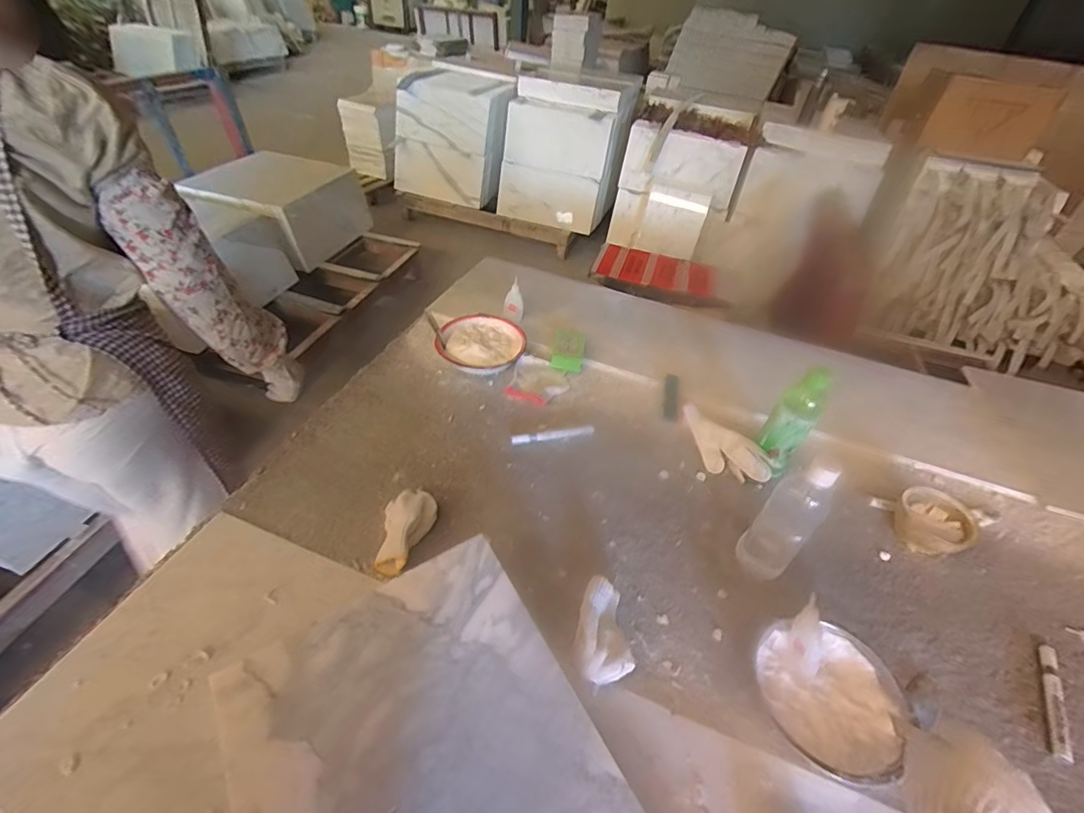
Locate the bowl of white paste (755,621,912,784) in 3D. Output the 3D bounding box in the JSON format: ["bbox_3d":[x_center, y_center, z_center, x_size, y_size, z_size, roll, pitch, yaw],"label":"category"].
[{"bbox_3d":[0.304,0.309,0.527,0.140,0.049,0.152,3,43,-3],"label":"bowl of white paste"}]

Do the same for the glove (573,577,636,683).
[{"bbox_3d":[0.066,0.262,0.564,0.062,0.045,0.112,0,43,-5],"label":"glove"}]

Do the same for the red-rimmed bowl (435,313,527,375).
[{"bbox_3d":[-0.116,-0.121,0.937,0.157,0.044,0.147,3,43,-3],"label":"red-rimmed bowl"}]

